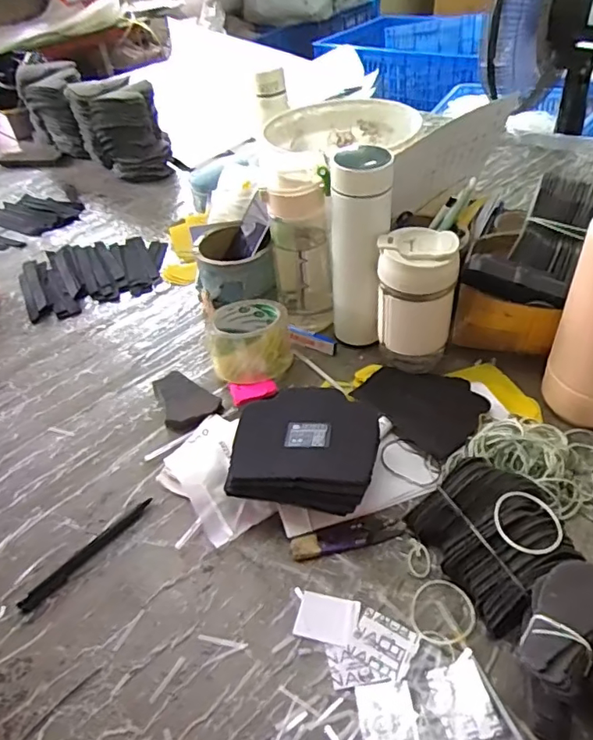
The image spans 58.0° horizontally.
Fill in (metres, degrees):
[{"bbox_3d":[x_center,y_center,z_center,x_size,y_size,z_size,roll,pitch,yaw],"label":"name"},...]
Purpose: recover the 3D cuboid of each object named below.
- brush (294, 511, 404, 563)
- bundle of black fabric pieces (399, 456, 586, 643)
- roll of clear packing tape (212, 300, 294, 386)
[{"bbox_3d":[0.046,0.146,0.475,0.103,0.006,0.023,-15,43,-7],"label":"brush"},{"bbox_3d":[0.167,0.133,0.439,0.110,0.061,0.112,-24,45,-19],"label":"bundle of black fabric pieces"},{"bbox_3d":[-0.055,-0.039,0.640,0.095,0.059,0.101,-5,42,1],"label":"roll of clear packing tape"}]

